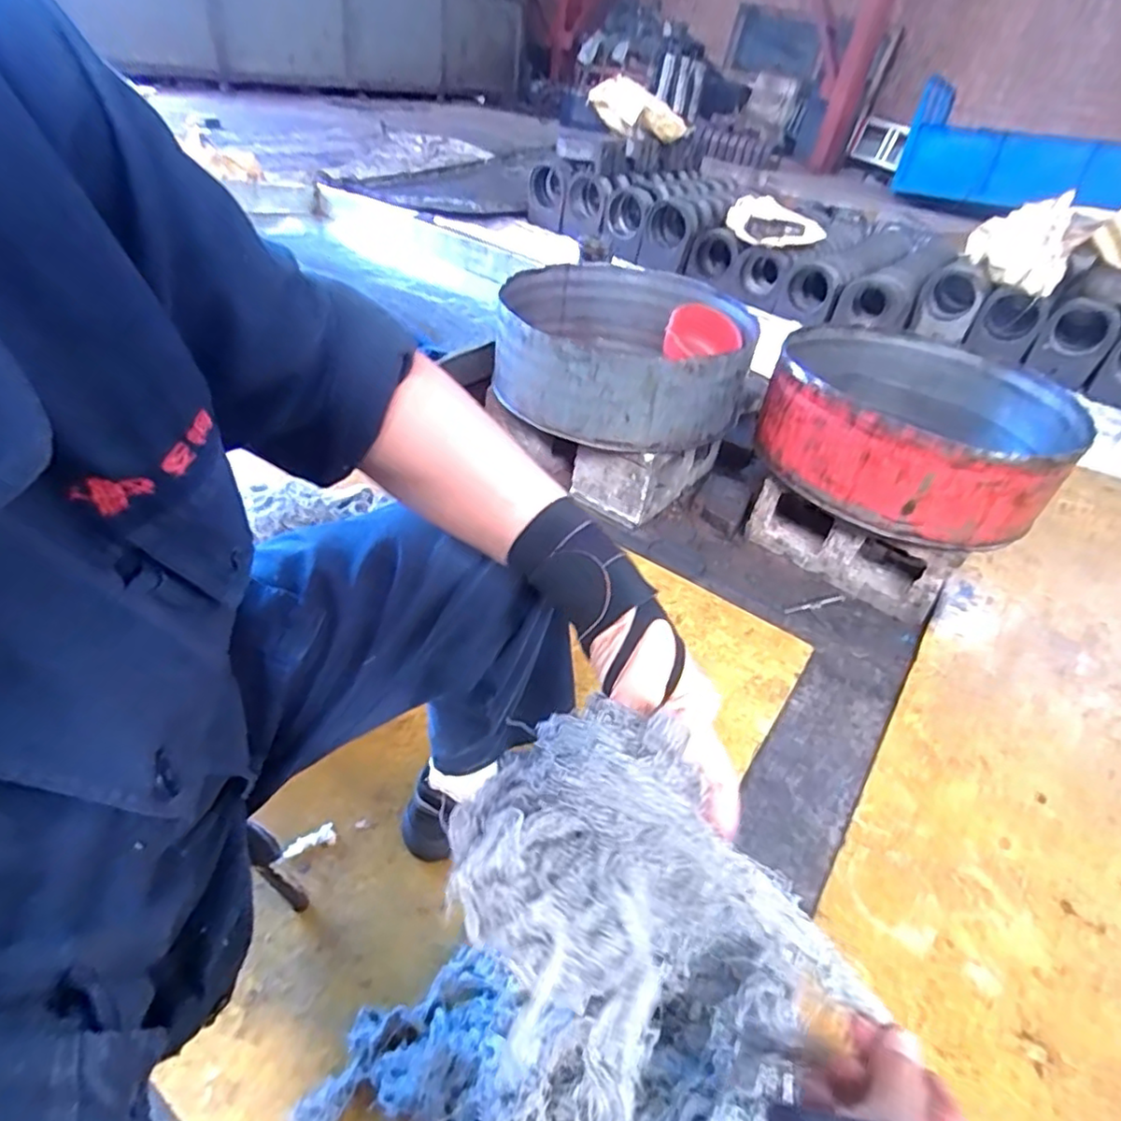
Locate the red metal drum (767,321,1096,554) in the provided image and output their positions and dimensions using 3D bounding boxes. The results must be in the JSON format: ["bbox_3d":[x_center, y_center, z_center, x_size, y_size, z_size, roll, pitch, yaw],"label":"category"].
[{"bbox_3d":[0.675,-0.271,1.245,0.525,0.188,0.526,31,44,24],"label":"red metal drum"}]

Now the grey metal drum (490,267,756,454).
[{"bbox_3d":[0.141,-0.474,1.402,0.513,0.186,0.603,8,40,-2],"label":"grey metal drum"}]

